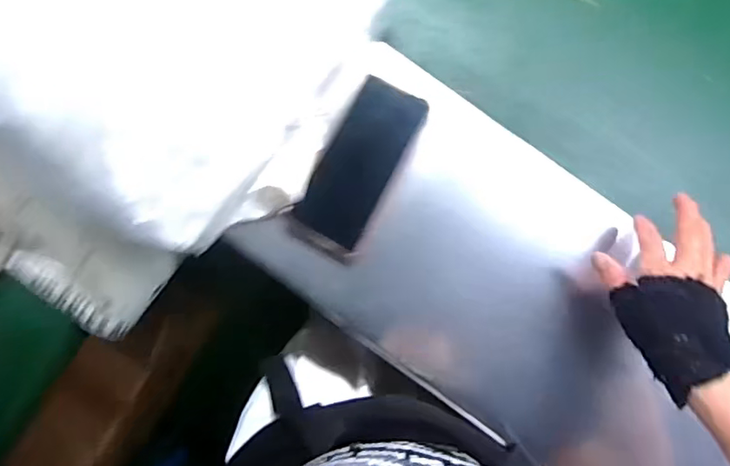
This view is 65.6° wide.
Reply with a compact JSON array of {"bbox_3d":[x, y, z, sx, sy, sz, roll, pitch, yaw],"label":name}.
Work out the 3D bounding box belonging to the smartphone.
[{"bbox_3d":[-0.004,-0.065,0.524,0.066,0.013,0.151,29,85,5],"label":"smartphone"}]

